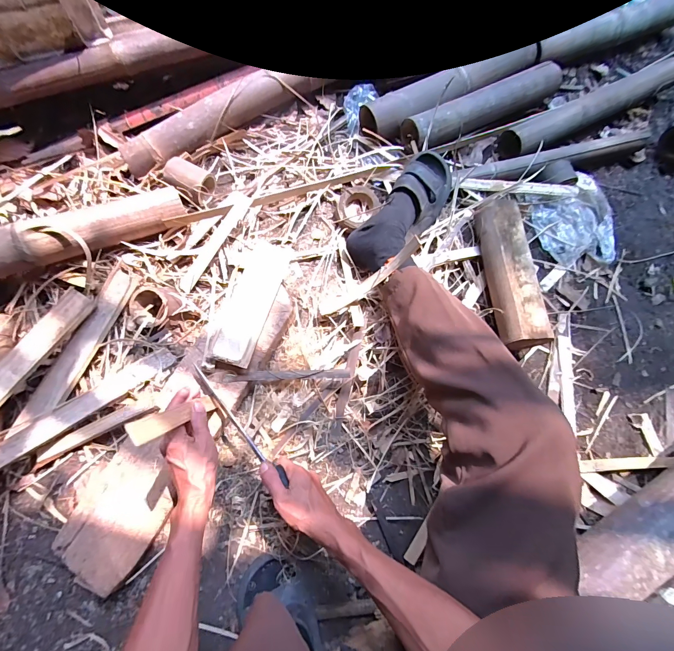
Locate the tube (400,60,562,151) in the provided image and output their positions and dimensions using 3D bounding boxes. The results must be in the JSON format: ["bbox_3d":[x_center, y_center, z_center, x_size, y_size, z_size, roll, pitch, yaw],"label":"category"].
[{"bbox_3d":[0.325,-0.487,0.743,0.403,0.089,0.076,-28,76,-10],"label":"tube"}]

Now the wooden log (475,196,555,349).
[{"bbox_3d":[0.327,-0.103,0.625,0.081,0.052,0.295,-2,73,-3],"label":"wooden log"}]

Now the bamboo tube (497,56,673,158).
[{"bbox_3d":[0.607,-0.510,0.776,0.497,0.077,0.084,-26,77,-8],"label":"bamboo tube"}]

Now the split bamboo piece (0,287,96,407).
[{"bbox_3d":[-0.545,0.088,0.541,0.062,0.019,0.347,32,72,-6],"label":"split bamboo piece"}]

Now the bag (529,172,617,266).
[{"bbox_3d":[0.530,-0.222,0.718,0.190,0.039,0.202,-35,79,-10],"label":"bag"}]

